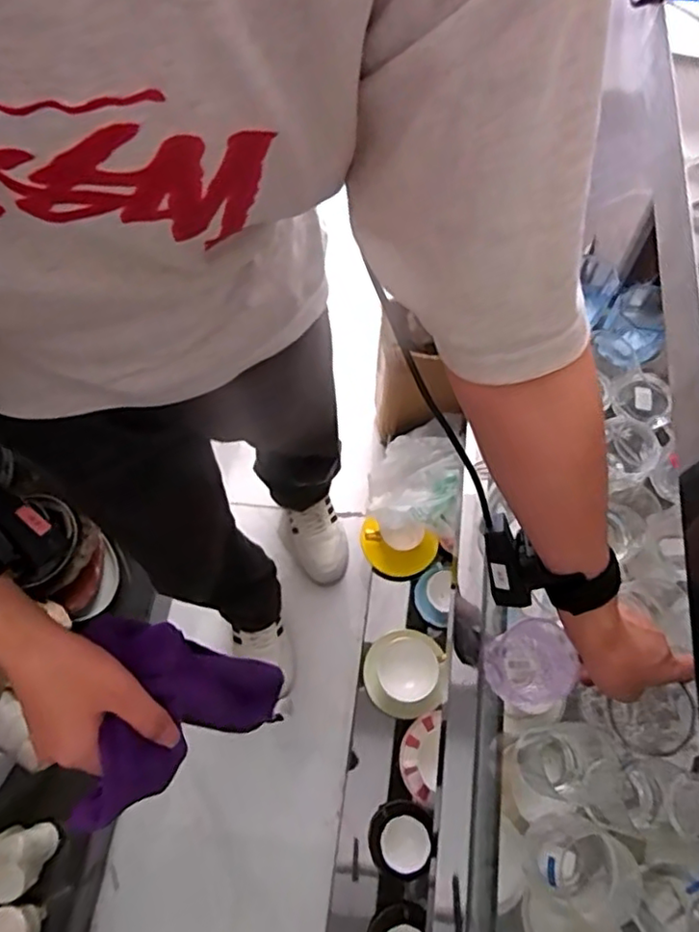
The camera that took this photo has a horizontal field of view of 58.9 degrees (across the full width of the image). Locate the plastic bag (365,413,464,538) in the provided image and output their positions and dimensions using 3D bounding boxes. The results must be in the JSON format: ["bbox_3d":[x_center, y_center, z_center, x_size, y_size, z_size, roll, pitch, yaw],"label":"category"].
[{"bbox_3d":[0.118,0.016,1.110,0.161,0.084,0.218,8,65,5],"label":"plastic bag"}]

